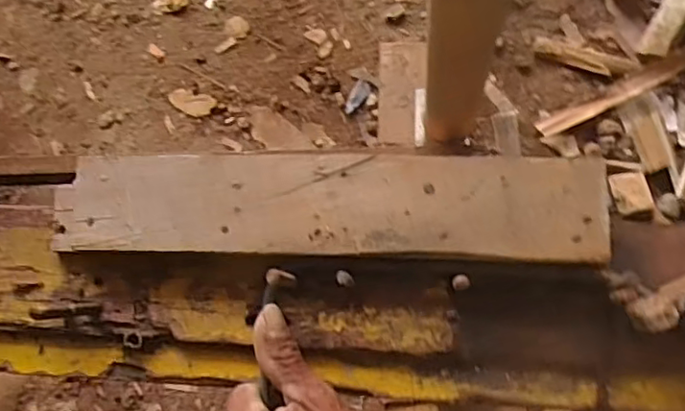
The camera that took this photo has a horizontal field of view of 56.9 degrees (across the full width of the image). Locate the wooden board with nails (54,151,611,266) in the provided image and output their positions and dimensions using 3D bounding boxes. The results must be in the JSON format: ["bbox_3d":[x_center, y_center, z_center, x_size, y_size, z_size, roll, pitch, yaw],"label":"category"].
[{"bbox_3d":[-0.017,-0.001,0.377,0.327,0.014,0.061,1,83,7],"label":"wooden board with nails"}]

